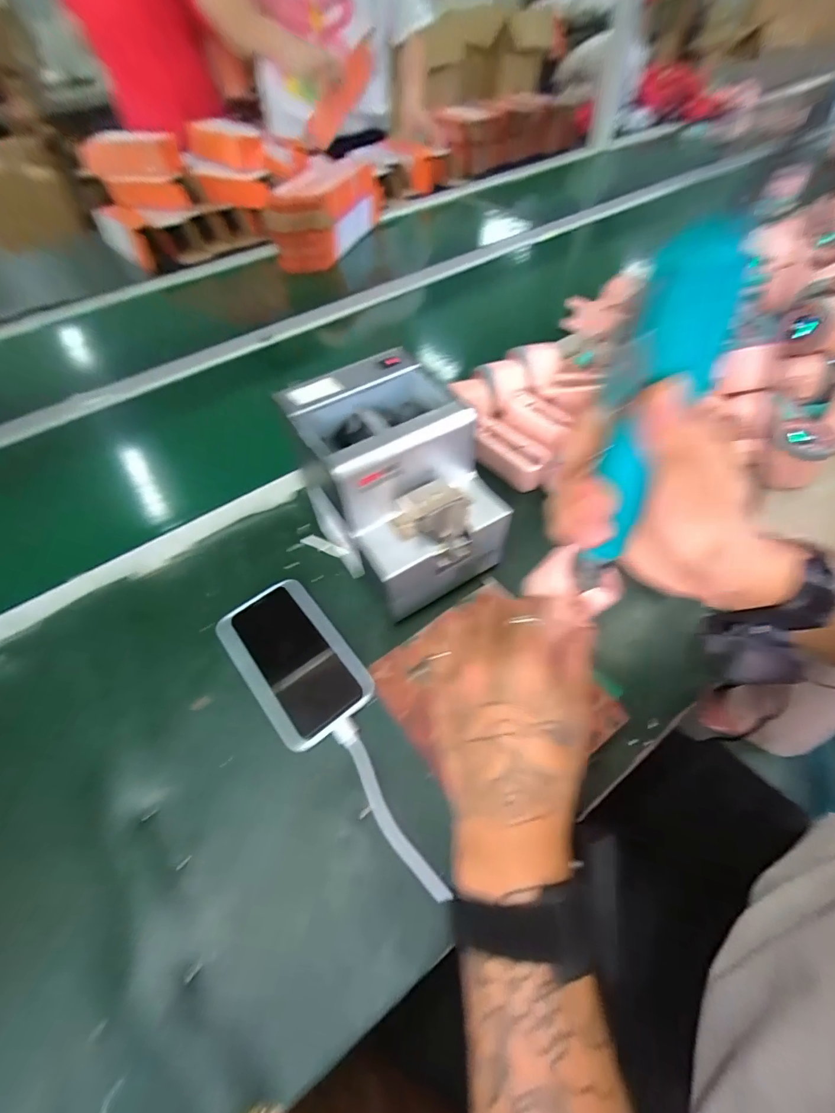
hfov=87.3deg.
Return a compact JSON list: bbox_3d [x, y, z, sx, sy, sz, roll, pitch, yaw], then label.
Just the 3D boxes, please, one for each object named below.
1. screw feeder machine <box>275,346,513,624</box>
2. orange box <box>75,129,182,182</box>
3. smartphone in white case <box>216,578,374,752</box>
[{"bbox_3d":[-0.021,-0.060,0.391,0.141,0.143,0.171,-26,57,-15],"label":"screw feeder machine"},{"bbox_3d":[-0.601,-0.836,0.919,0.205,0.078,0.057,10,52,10],"label":"orange box"},{"bbox_3d":[-0.108,0.088,0.381,0.083,0.020,0.145,-32,57,-22],"label":"smartphone in white case"}]

